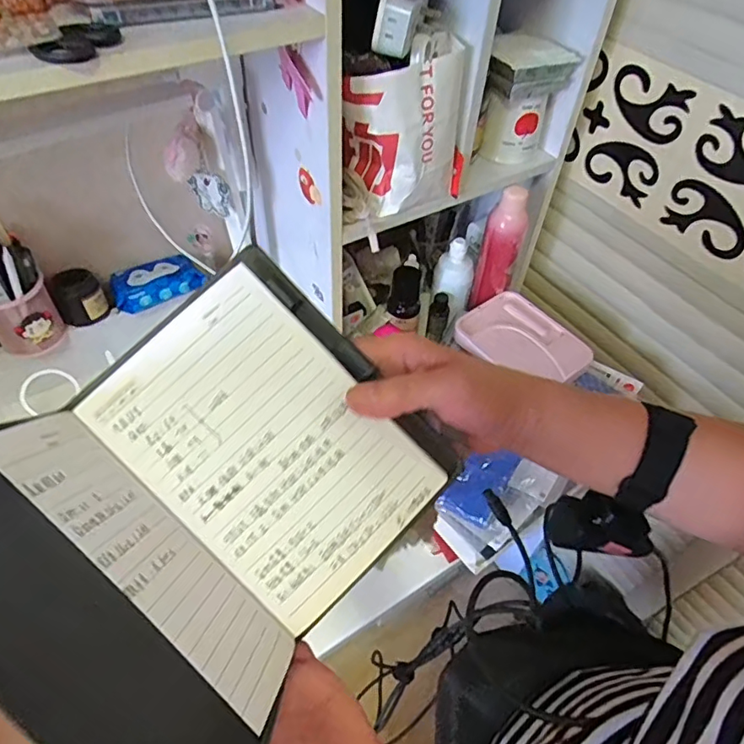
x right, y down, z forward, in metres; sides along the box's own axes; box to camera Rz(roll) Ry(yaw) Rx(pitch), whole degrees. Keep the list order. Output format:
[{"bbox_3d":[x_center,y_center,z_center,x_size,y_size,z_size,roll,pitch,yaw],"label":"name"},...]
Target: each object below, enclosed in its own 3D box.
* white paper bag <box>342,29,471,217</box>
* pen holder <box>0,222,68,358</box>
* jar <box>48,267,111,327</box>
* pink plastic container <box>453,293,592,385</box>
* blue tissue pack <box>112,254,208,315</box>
[{"bbox_3d":[0.032,-0.269,0.602,0.140,0.158,0.075,-17,52,-15],"label":"white paper bag"},{"bbox_3d":[-0.464,-0.100,0.691,0.085,0.157,0.082,-32,57,-26],"label":"pen holder"},{"bbox_3d":[-0.410,-0.105,0.753,0.061,0.062,0.050,-29,56,-24],"label":"jar"},{"bbox_3d":[0.218,-0.042,0.777,0.126,0.032,0.168,-29,56,-24],"label":"pink plastic container"},{"bbox_3d":[-0.316,-0.139,0.794,0.124,0.033,0.090,-23,54,-20],"label":"blue tissue pack"}]

